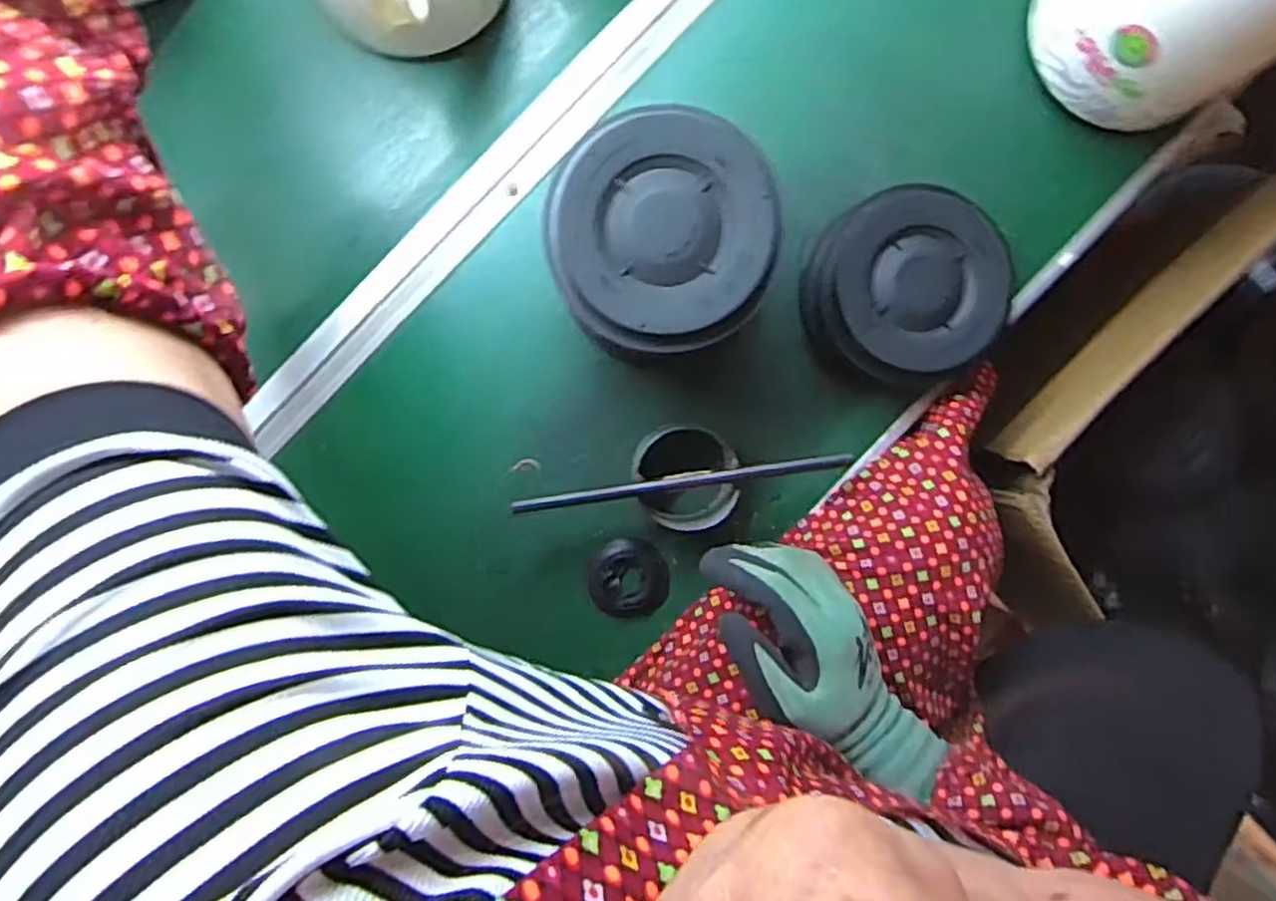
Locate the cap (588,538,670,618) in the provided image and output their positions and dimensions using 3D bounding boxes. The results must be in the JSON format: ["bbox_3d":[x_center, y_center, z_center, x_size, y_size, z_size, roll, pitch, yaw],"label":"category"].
[{"bbox_3d":[-0.007,0.102,0.583,0.062,0.017,0.060,0,93,-2],"label":"cap"}]

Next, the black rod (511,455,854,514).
[{"bbox_3d":[0.032,0.023,0.516,0.240,0.014,0.009,-8,93,-1],"label":"black rod"}]

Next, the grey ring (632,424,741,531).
[{"bbox_3d":[0.035,0.019,0.545,0.071,0.055,0.075,0,93,-2],"label":"grey ring"}]

